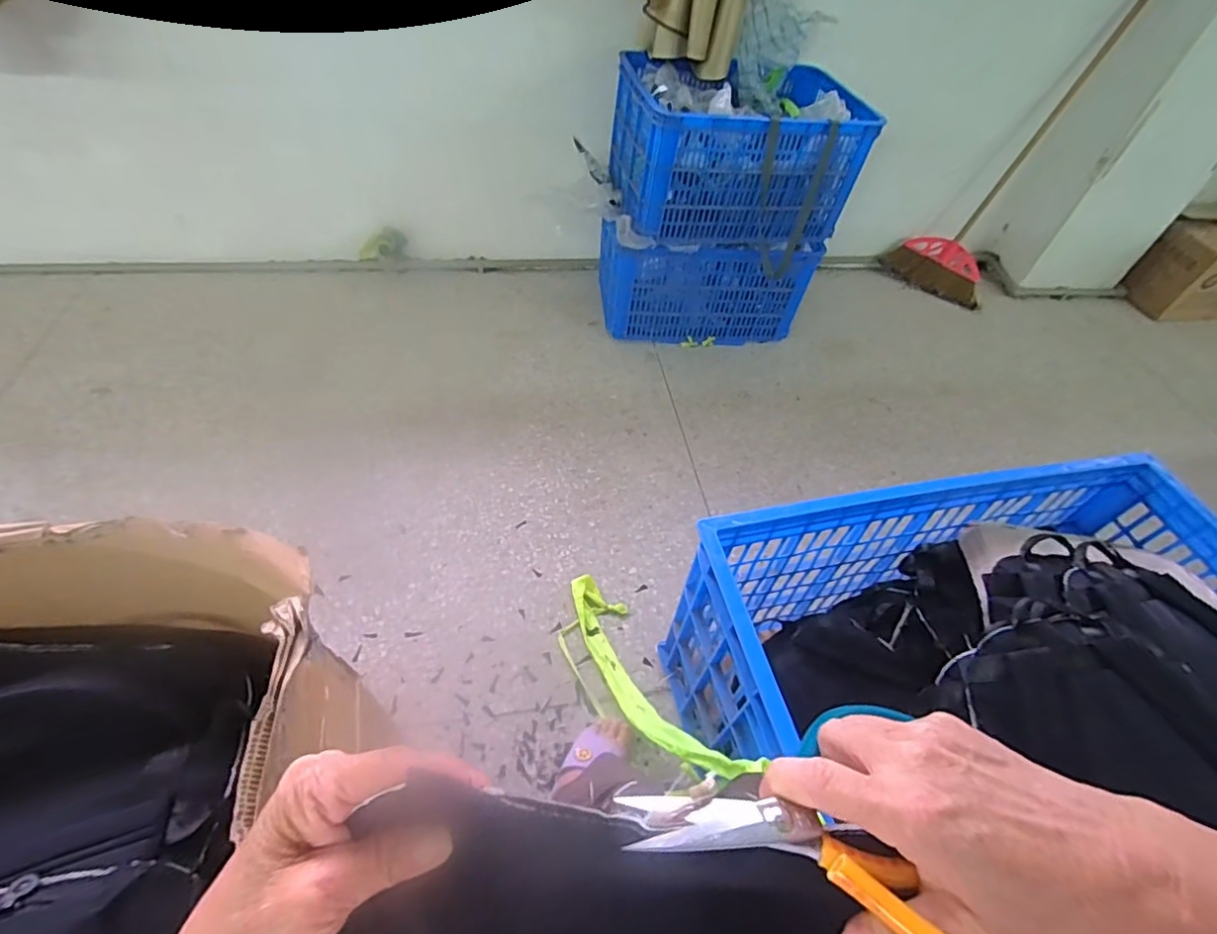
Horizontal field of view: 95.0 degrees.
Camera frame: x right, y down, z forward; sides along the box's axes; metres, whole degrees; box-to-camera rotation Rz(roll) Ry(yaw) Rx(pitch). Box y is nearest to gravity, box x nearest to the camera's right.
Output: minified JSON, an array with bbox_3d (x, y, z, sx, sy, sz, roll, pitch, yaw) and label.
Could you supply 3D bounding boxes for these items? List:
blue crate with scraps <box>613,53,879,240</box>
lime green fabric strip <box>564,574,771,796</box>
[{"bbox_3d":[0.341,-0.855,1.526,0.594,0.335,0.374,-8,51,-13],"label":"blue crate with scraps"},{"bbox_3d":[0.046,0.363,0.946,0.142,0.156,0.552,-16,16,-18],"label":"lime green fabric strip"}]

